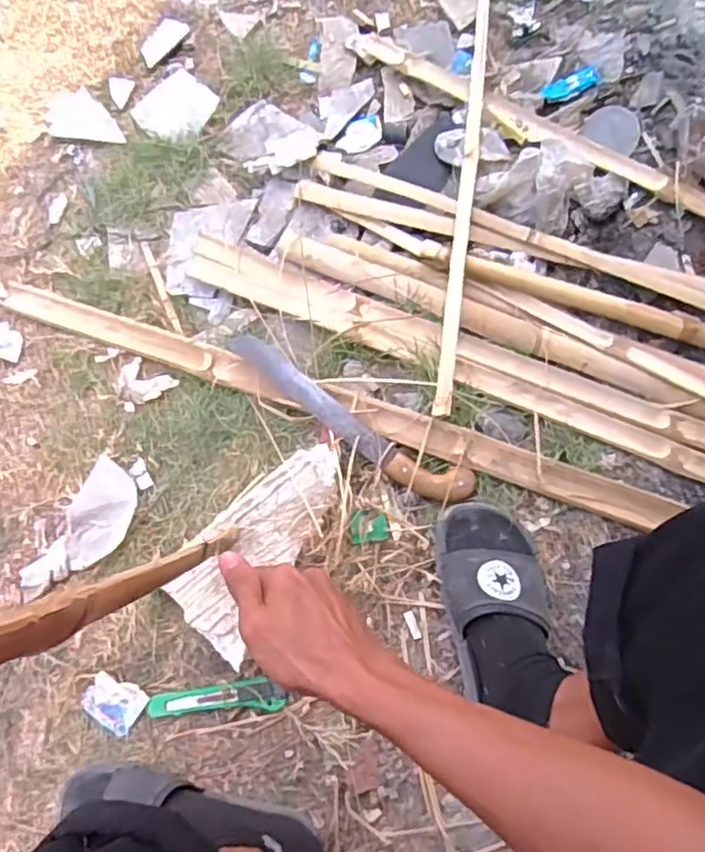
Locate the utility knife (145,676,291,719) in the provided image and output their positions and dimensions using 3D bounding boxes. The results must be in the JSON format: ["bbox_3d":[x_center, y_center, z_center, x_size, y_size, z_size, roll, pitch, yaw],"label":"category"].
[{"bbox_3d":[-0.139,0.281,0.676,0.144,0.022,0.032,-3,72,0],"label":"utility knife"}]

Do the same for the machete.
[{"bbox_3d":[-0.010,-0.004,0.754,0.322,0.029,0.052,32,74,10],"label":"machete"}]

